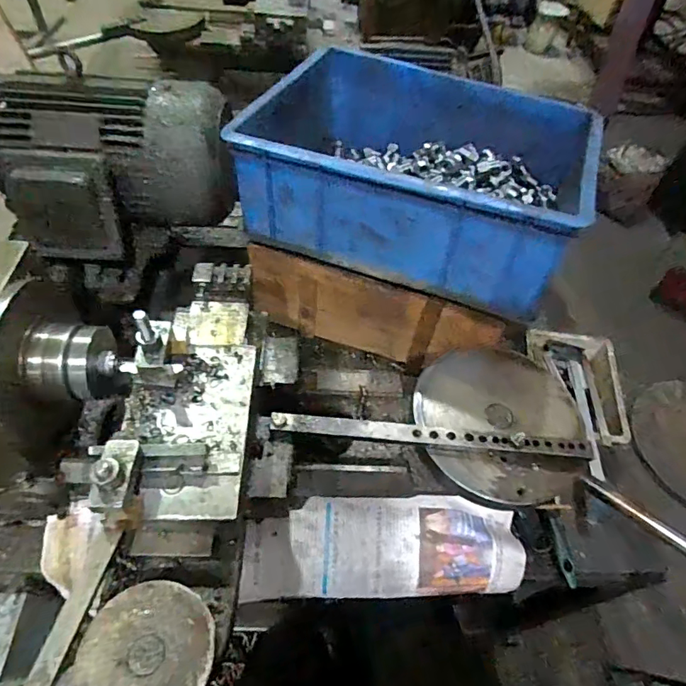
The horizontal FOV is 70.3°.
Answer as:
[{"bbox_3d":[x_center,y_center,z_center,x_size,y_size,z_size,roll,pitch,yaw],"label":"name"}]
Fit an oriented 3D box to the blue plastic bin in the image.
[{"bbox_3d":[0.106,-0.235,0.634,0.375,0.134,0.313,20,53,11],"label":"blue plastic bin"}]

